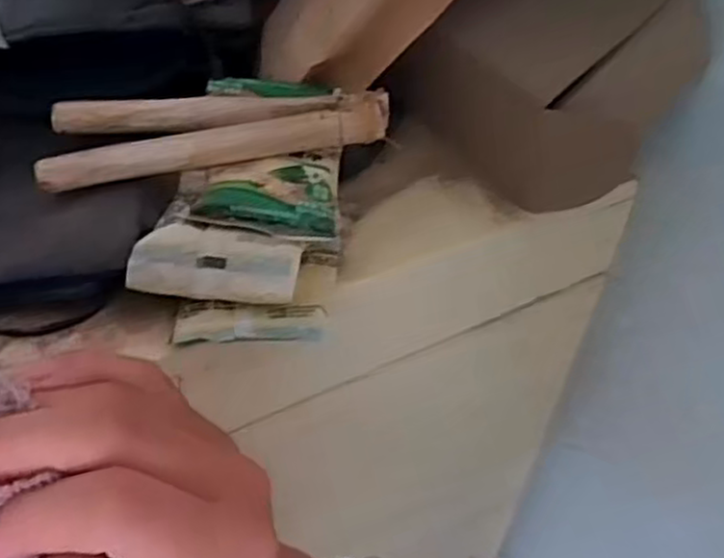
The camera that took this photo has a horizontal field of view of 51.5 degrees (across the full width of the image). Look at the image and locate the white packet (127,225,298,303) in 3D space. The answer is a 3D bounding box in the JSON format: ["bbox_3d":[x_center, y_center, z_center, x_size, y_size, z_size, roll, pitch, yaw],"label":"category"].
[{"bbox_3d":[-0.063,-0.007,0.326,0.070,0.013,0.036,7,45,2],"label":"white packet"}]

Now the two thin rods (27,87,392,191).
[{"bbox_3d":[-0.071,-0.078,0.365,0.158,0.024,0.060,-7,46,-12],"label":"two thin rods"}]

